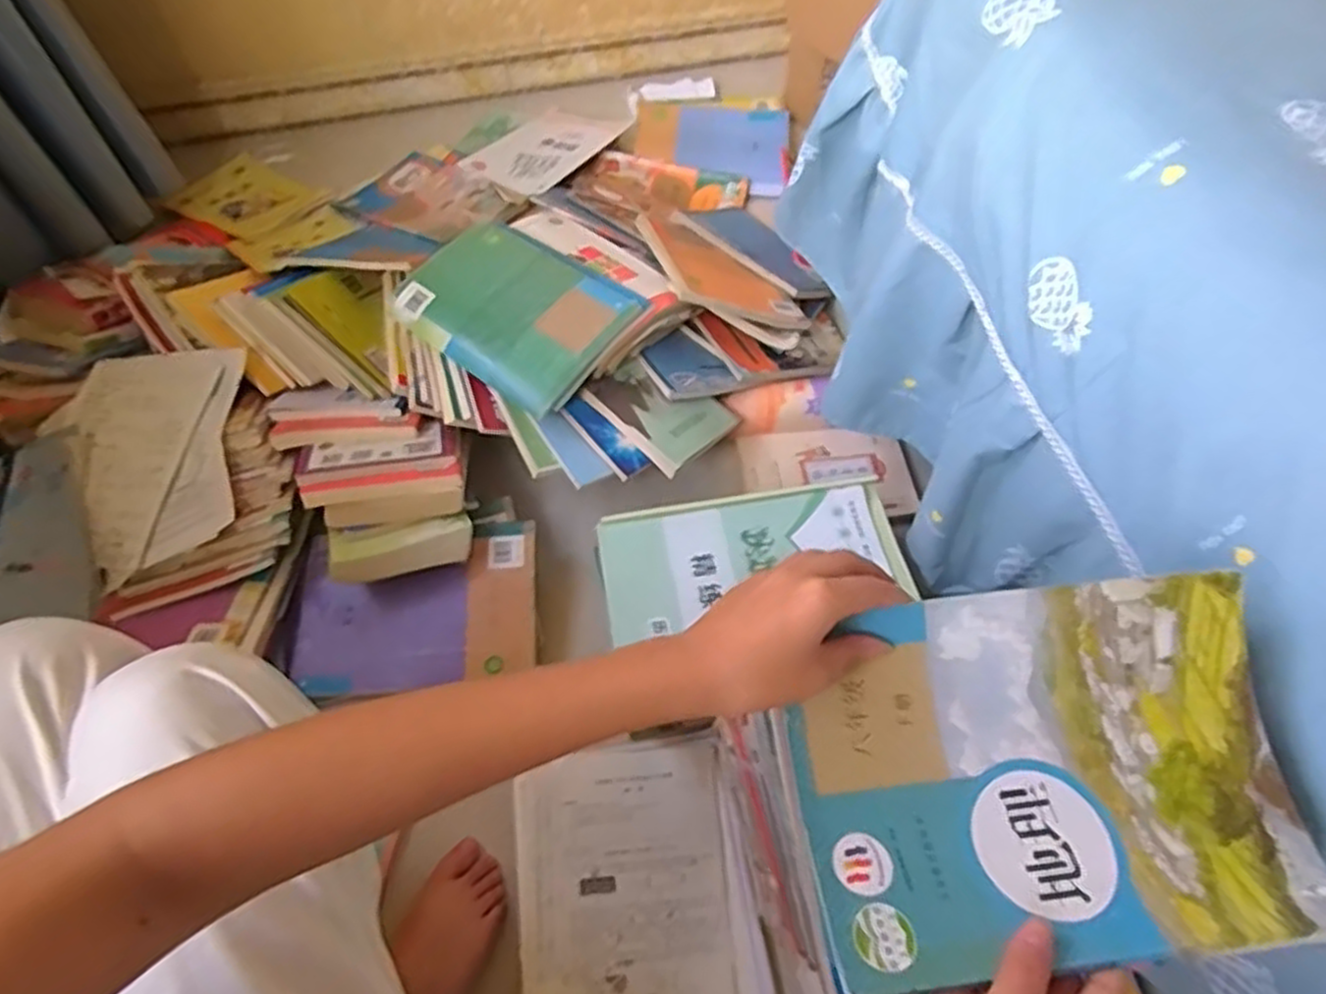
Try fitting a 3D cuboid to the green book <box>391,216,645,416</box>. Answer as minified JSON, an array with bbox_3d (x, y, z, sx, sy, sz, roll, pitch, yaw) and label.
[{"bbox_3d":[-0.176,-0.227,0.920,0.266,0.027,0.190,35,71,19],"label":"green book"}]

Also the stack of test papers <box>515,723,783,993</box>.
[{"bbox_3d":[-0.019,0.389,0.718,0.222,0.048,0.310,-5,60,-6],"label":"stack of test papers"}]

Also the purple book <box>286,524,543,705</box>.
[{"bbox_3d":[-0.271,0.126,0.860,0.268,0.027,0.178,-3,82,-1],"label":"purple book"}]

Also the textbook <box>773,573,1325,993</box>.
[{"bbox_3d":[0.198,0.139,0.400,0.263,0.028,0.175,-4,66,-5],"label":"textbook"}]

